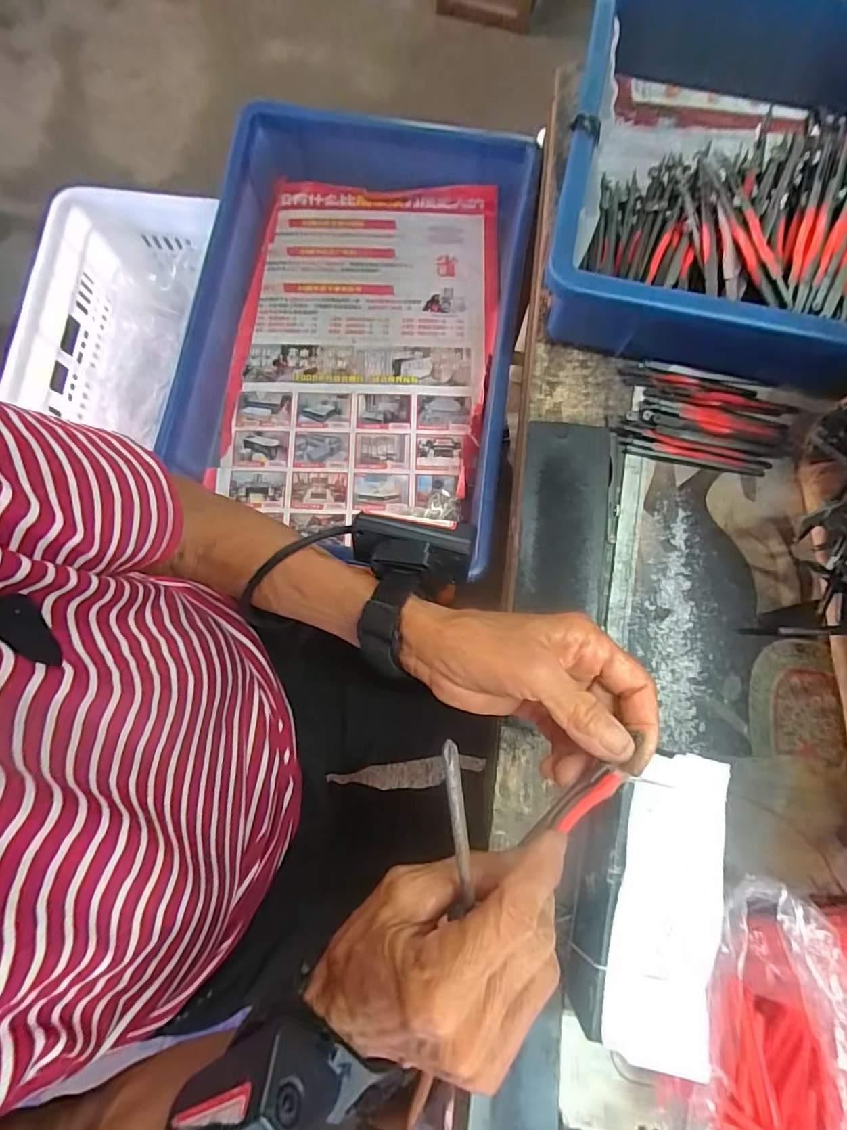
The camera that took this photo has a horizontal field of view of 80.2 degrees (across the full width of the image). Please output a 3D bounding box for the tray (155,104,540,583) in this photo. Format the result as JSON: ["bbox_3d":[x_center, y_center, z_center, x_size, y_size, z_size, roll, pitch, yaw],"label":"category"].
[{"bbox_3d":[-0.070,-0.219,0.476,0.317,0.086,0.377,9,79,1],"label":"tray"}]

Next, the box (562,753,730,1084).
[{"bbox_3d":[0.127,0.187,0.295,0.070,0.049,0.150,11,79,2],"label":"box"}]

